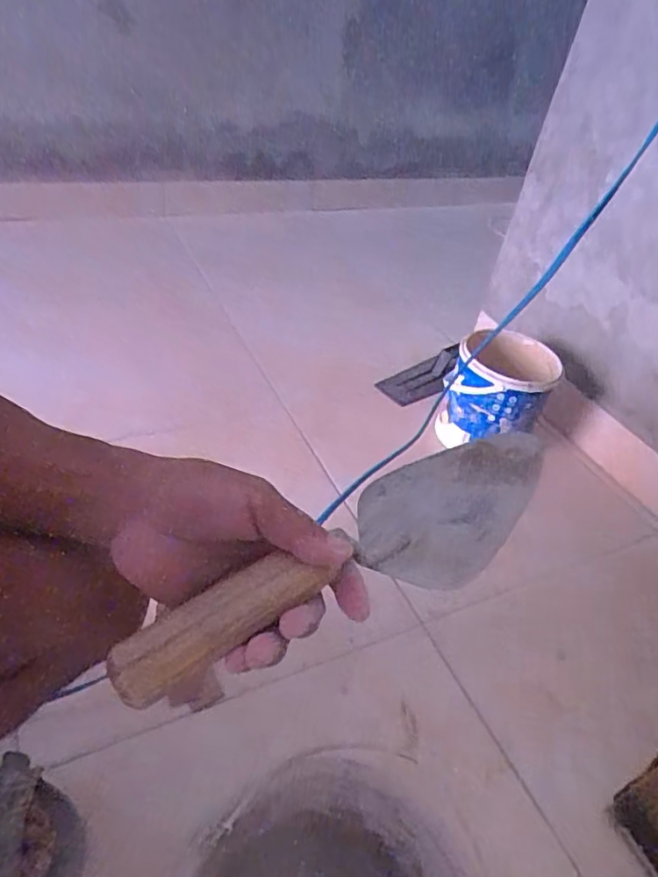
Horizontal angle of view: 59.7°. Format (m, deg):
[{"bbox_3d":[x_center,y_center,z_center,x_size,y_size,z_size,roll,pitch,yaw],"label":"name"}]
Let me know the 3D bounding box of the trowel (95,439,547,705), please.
[{"bbox_3d":[0.015,0.062,0.326,0.274,0.041,0.080,-20,45,-29],"label":"trowel"}]

